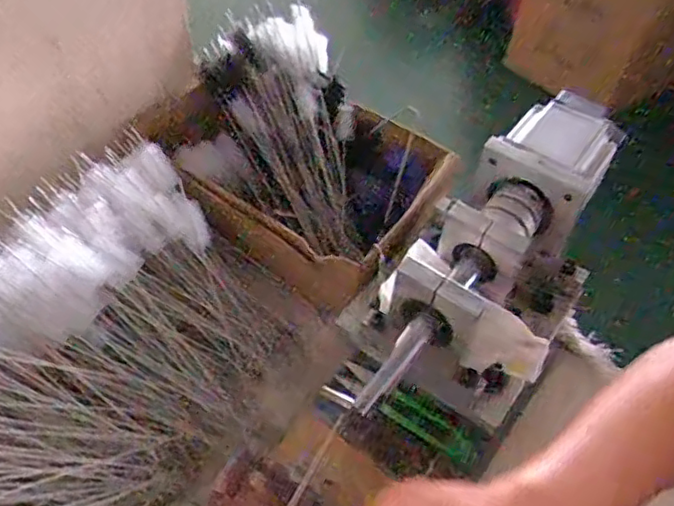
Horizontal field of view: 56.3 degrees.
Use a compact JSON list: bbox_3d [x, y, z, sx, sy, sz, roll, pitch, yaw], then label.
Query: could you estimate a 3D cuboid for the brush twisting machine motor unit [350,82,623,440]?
[{"bbox_3d":[0.134,0.000,0.501,0.125,0.125,0.273,27,52,18],"label":"brush twisting machine motor unit"}]

